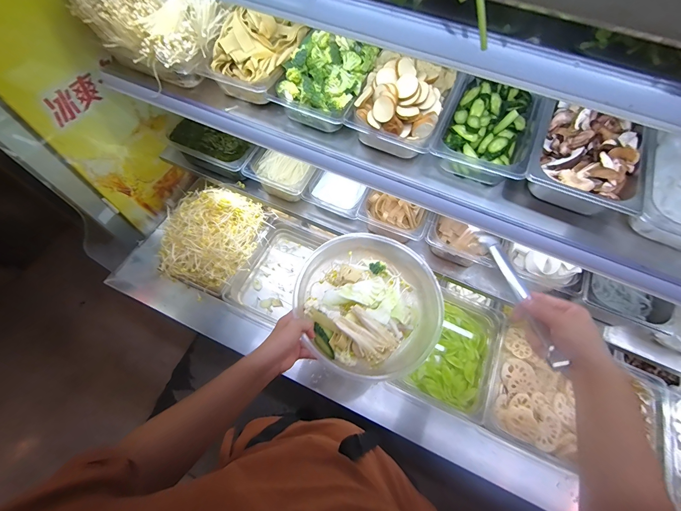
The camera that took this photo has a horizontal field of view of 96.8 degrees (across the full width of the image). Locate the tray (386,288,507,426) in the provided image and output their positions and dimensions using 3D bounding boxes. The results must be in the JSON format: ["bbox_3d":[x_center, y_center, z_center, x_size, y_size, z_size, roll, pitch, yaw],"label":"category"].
[{"bbox_3d":[0.339,0.276,0.879,0.214,0.071,0.342,27,67,11],"label":"tray"}]

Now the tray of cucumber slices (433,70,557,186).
[{"bbox_3d":[0.287,-0.256,0.588,0.180,0.062,0.289,25,67,10],"label":"tray of cucumber slices"}]

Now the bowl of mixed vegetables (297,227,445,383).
[{"bbox_3d":[0.060,0.103,0.647,0.285,0.099,0.299,0,65,-1],"label":"bowl of mixed vegetables"}]

